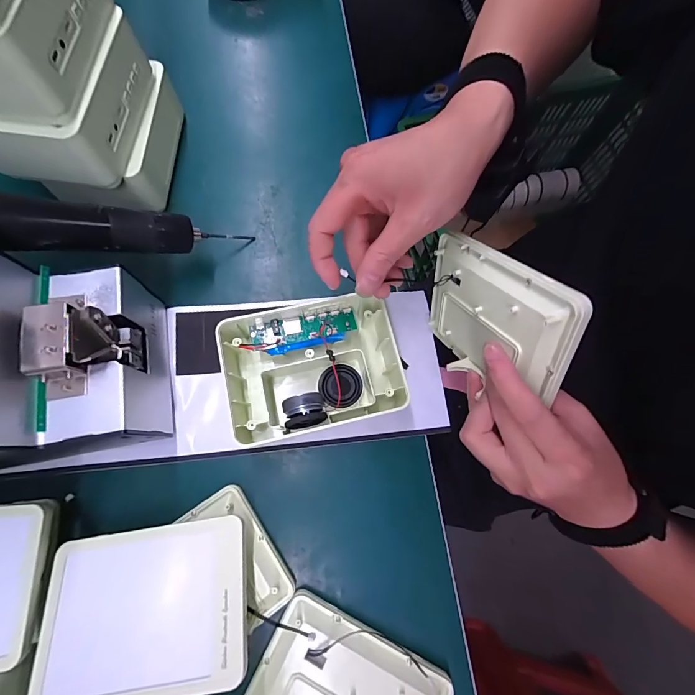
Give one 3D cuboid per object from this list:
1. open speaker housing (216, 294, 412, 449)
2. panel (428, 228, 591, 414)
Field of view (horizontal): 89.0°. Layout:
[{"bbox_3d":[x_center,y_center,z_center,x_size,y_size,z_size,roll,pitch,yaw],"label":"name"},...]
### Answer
[{"bbox_3d":[-0.030,0.016,0.315,0.157,0.038,0.110,-10,75,-4],"label":"open speaker housing"},{"bbox_3d":[0.103,-0.020,0.265,0.014,0.094,0.131,-15,39,-18],"label":"panel"}]

